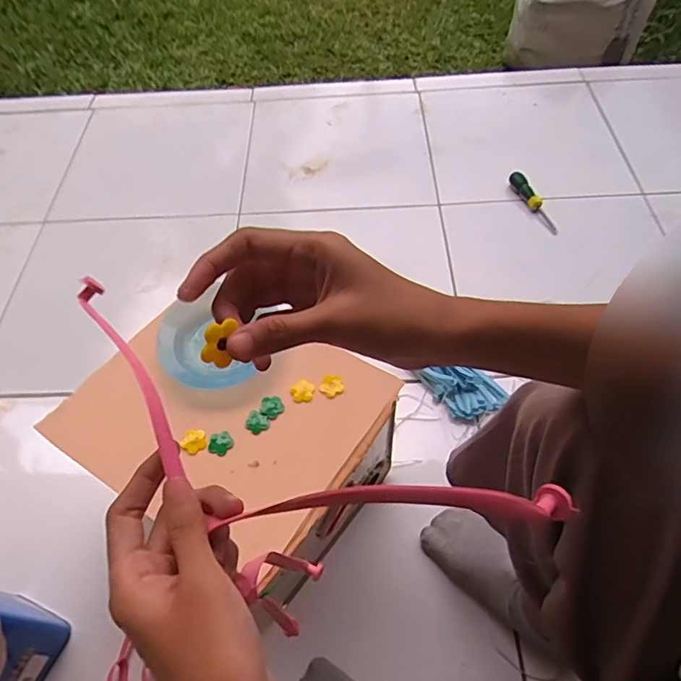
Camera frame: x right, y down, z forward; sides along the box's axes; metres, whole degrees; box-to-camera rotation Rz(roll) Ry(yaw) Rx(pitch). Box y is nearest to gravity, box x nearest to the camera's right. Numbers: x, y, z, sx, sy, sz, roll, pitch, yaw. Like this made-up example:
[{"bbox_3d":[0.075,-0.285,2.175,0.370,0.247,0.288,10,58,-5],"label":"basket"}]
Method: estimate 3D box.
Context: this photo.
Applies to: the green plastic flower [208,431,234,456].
[{"bbox_3d":[-0.116,0.099,0.503,0.024,0.004,0.023,-1,56,2],"label":"green plastic flower"}]

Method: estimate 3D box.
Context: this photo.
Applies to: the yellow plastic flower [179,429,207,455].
[{"bbox_3d":[-0.143,0.098,0.507,0.027,0.006,0.025,-1,56,2],"label":"yellow plastic flower"}]

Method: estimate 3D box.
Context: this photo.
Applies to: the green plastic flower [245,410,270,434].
[{"bbox_3d":[-0.082,0.082,0.515,0.024,0.005,0.020,24,61,18],"label":"green plastic flower"}]

